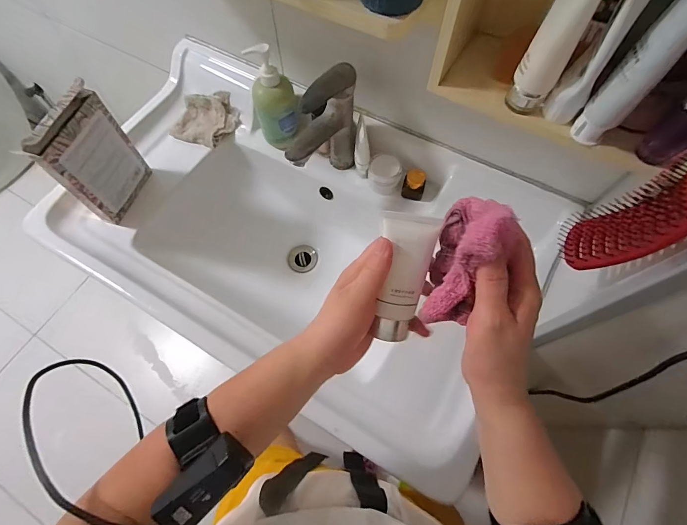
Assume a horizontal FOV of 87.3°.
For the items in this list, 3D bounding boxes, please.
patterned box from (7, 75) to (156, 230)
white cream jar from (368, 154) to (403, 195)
[{"bbox_3d":[-0.377,-0.157,0.555,0.017,0.194,0.127,18,67,8],"label":"patterned box"},{"bbox_3d":[0.071,-0.152,0.626,0.056,0.048,0.044,17,67,7],"label":"white cream jar"}]

